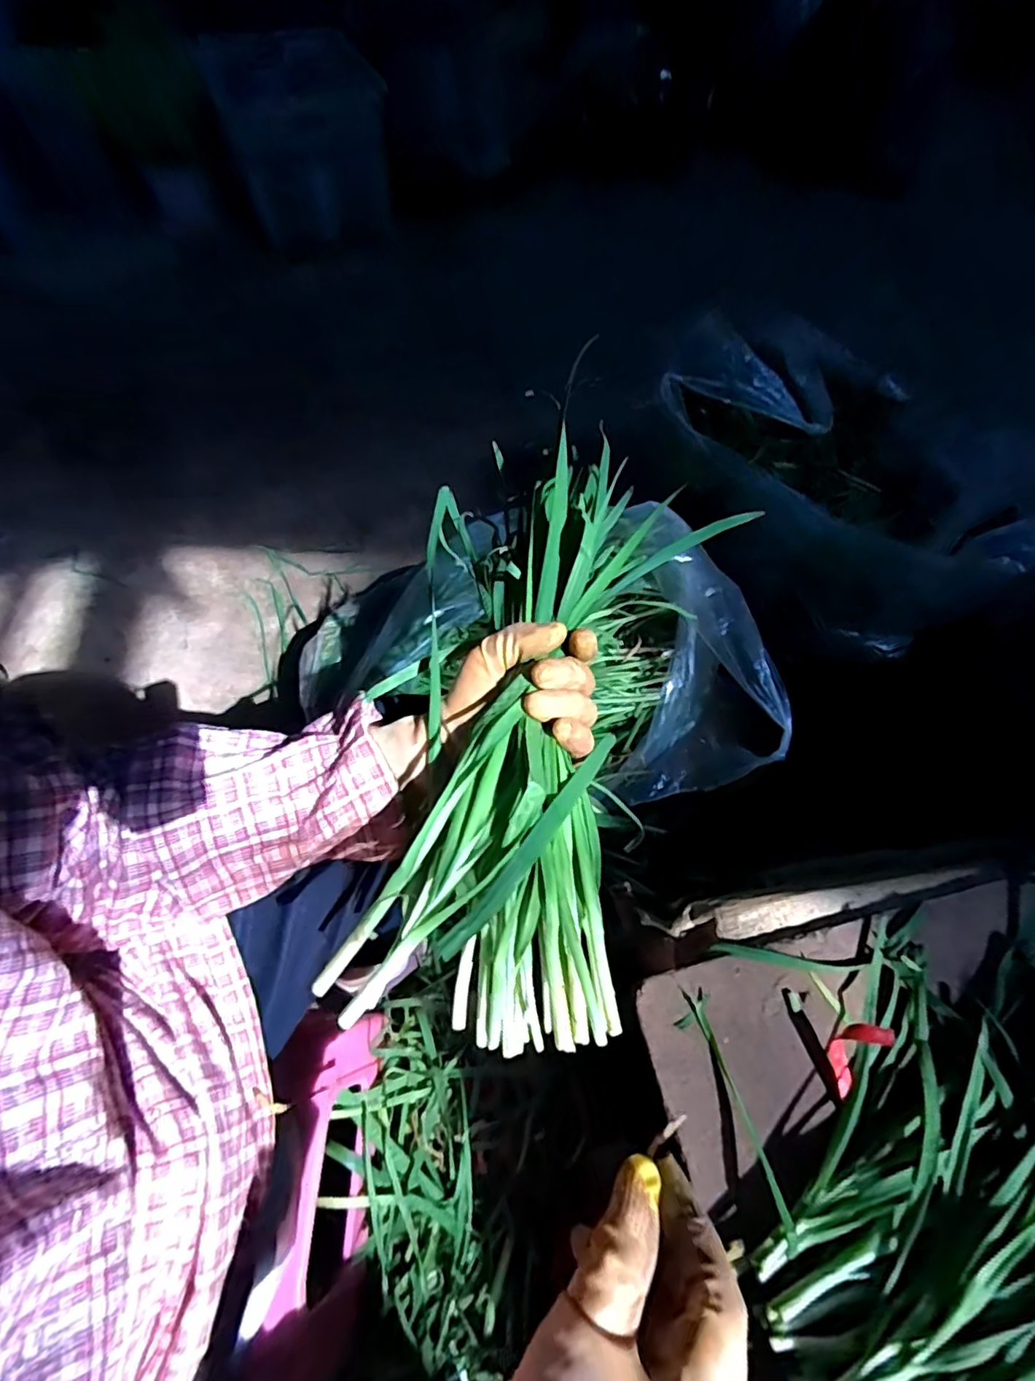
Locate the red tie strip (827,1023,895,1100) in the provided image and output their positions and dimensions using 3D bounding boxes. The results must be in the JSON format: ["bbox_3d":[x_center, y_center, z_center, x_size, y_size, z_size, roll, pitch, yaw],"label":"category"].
[{"bbox_3d":[0.222,0.239,0.379,0.025,0.054,0.023,28,21,14],"label":"red tie strip"}]

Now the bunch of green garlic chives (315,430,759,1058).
[{"bbox_3d":[0.013,-0.013,0.360,0.168,0.074,0.406,12,64,-10],"label":"bunch of green garlic chives"}]

